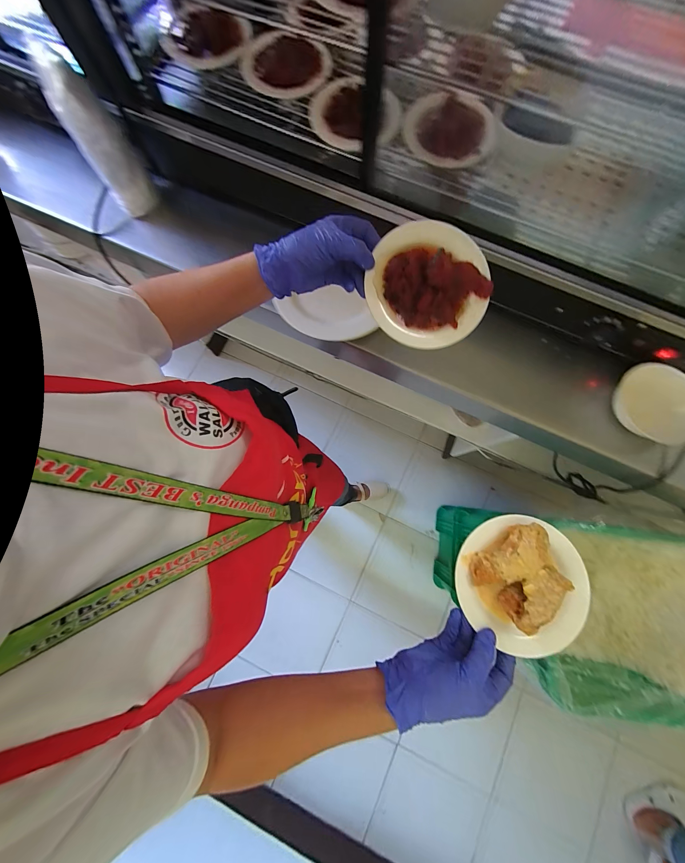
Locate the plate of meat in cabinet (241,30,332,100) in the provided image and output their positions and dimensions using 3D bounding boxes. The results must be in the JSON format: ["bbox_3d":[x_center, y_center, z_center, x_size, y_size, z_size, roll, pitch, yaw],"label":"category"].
[{"bbox_3d":[-0.101,-0.627,0.493,0.142,0.032,0.119,22,79,4],"label":"plate of meat in cabinet"}]

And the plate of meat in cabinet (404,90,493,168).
[{"bbox_3d":[0.172,-0.488,0.475,0.139,0.034,0.133,0,78,-1],"label":"plate of meat in cabinet"}]

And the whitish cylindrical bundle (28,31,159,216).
[{"bbox_3d":[-0.441,-0.530,0.531,0.081,0.217,0.080,0,78,-1],"label":"whitish cylindrical bundle"}]

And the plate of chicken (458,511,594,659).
[{"bbox_3d":[0.204,0.167,0.318,0.139,0.047,0.137,0,78,-1],"label":"plate of chicken"}]

